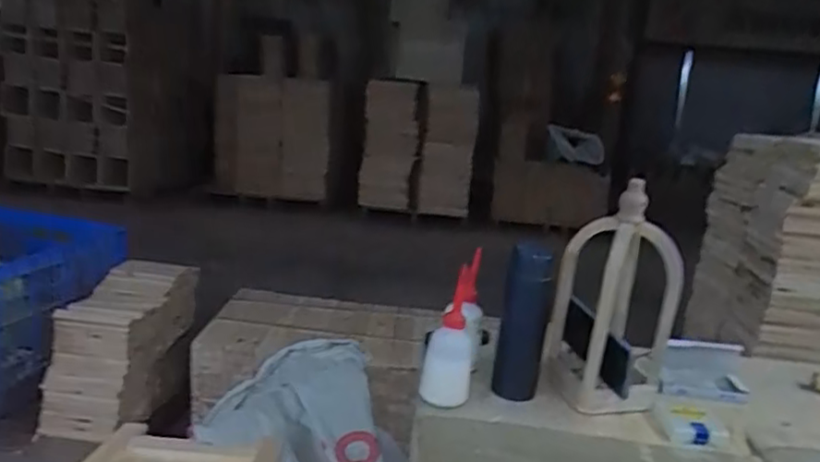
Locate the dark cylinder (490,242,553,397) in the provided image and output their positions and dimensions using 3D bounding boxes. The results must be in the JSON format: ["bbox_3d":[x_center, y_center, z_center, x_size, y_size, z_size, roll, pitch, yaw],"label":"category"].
[{"bbox_3d":[0.163,0.125,0.920,0.068,0.211,0.065,8,13,15],"label":"dark cylinder"}]

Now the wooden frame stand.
[{"bbox_3d":[0.285,0.093,0.901,0.127,0.298,0.131,0,13,-20],"label":"wooden frame stand"}]

